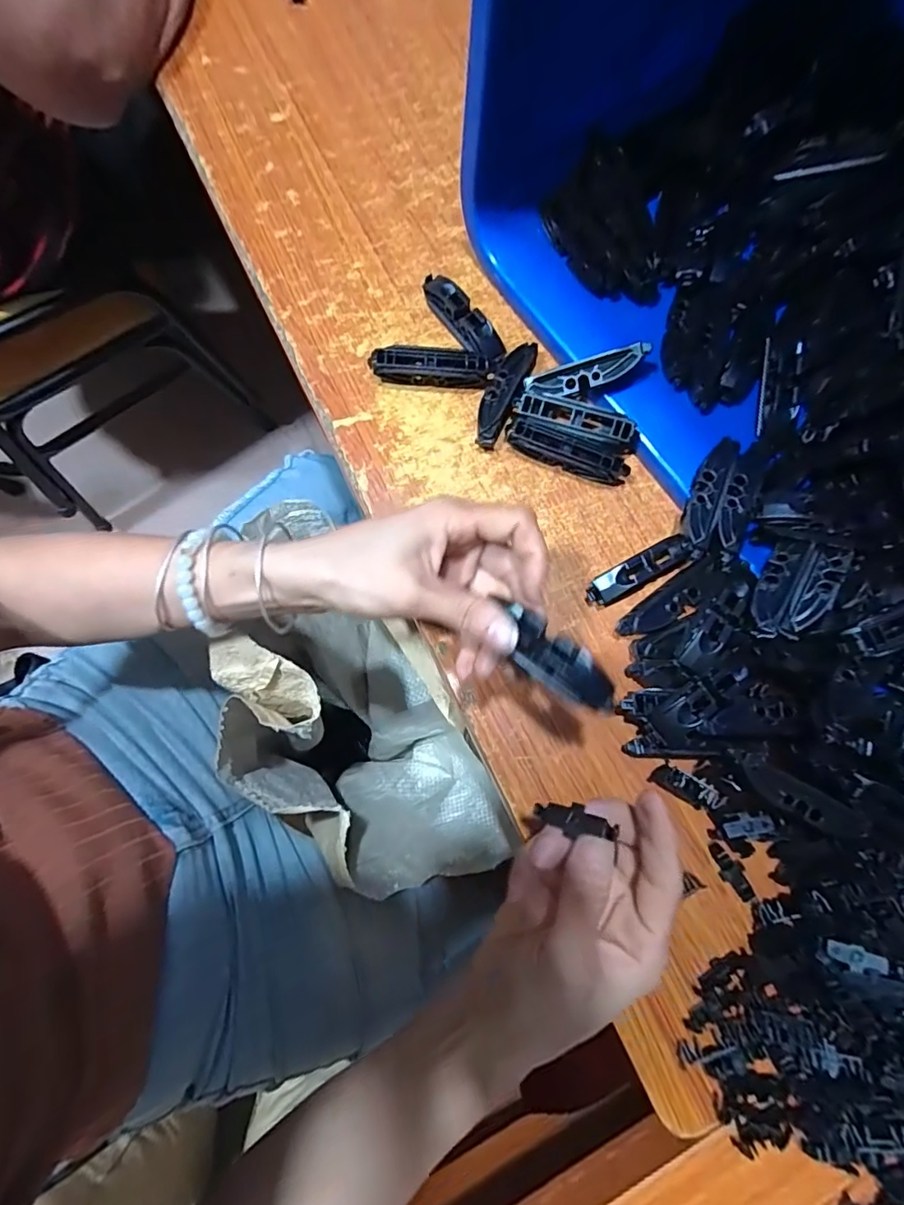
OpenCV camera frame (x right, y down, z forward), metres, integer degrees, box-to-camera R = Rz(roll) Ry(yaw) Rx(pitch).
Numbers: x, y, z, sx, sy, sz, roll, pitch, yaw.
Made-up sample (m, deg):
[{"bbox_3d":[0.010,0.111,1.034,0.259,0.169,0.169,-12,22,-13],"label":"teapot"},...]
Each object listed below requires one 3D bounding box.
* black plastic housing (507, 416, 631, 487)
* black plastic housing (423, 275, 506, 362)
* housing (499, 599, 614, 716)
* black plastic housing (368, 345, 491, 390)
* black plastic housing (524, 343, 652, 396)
[{"bbox_3d":[0.076,-0.097,0.339,0.081,0.018,0.018,24,79,3],"label":"black plastic housing"},{"bbox_3d":[0.007,-0.194,0.354,0.021,0.018,0.077,-38,82,-8],"label":"black plastic housing"},{"bbox_3d":[0.047,0.027,0.236,0.060,0.012,0.023,42,81,11],"label":"housing"},{"bbox_3d":[-0.014,-0.158,0.345,0.077,0.018,0.018,4,79,-1],"label":"black plastic housing"},{"bbox_3d":[0.086,-0.147,0.329,0.076,0.011,0.016,-11,78,16],"label":"black plastic housing"}]

